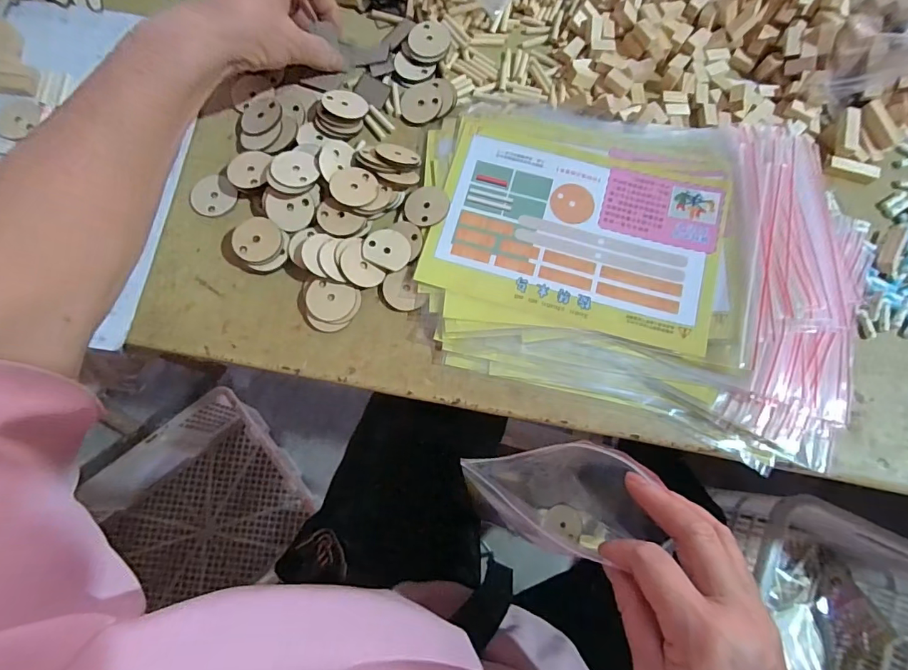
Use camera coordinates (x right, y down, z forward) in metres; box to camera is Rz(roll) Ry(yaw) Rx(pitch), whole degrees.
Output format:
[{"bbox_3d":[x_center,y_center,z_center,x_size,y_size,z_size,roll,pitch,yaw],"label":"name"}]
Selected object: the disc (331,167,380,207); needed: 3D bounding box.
[{"bbox_3d":[-0.074,-0.111,0.344,0.034,0.004,0.034,4,69,-13],"label":"disc"}]

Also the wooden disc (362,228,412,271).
[{"bbox_3d":[-0.049,-0.065,0.344,0.035,0.004,0.029,24,77,4],"label":"wooden disc"}]

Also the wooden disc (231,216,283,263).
[{"bbox_3d":[-0.144,-0.070,0.338,0.033,0.004,0.034,2,81,-12],"label":"wooden disc"}]

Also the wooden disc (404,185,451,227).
[{"bbox_3d":[-0.021,-0.100,0.357,0.034,0.004,0.034,-2,71,6],"label":"wooden disc"}]

